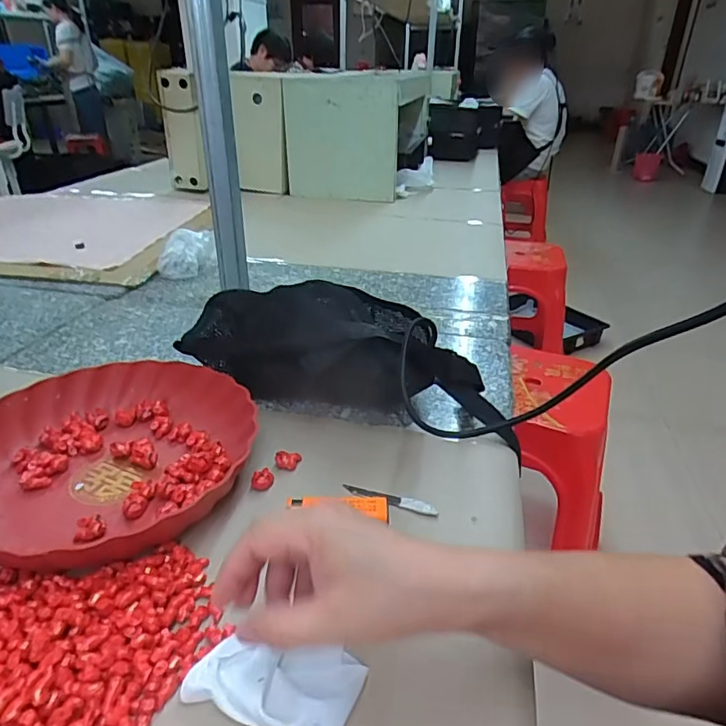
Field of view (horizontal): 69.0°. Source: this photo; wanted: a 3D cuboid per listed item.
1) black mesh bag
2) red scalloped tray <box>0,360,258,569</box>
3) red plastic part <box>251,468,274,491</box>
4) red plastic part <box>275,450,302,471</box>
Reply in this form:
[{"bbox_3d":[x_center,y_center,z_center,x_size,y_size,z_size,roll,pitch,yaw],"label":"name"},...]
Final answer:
[{"bbox_3d":[-0.015,-0.005,0.541,0.335,0.118,0.100,7,30,11],"label":"black mesh bag"},{"bbox_3d":[-0.220,0.080,0.455,0.247,0.048,0.242,12,32,20],"label":"red scalloped tray"},{"bbox_3d":[-0.086,0.101,0.453,0.019,0.018,0.012,-6,30,-10],"label":"red plastic part"},{"bbox_3d":[-0.067,0.089,0.476,0.023,0.019,0.014,-6,30,-11],"label":"red plastic part"}]

